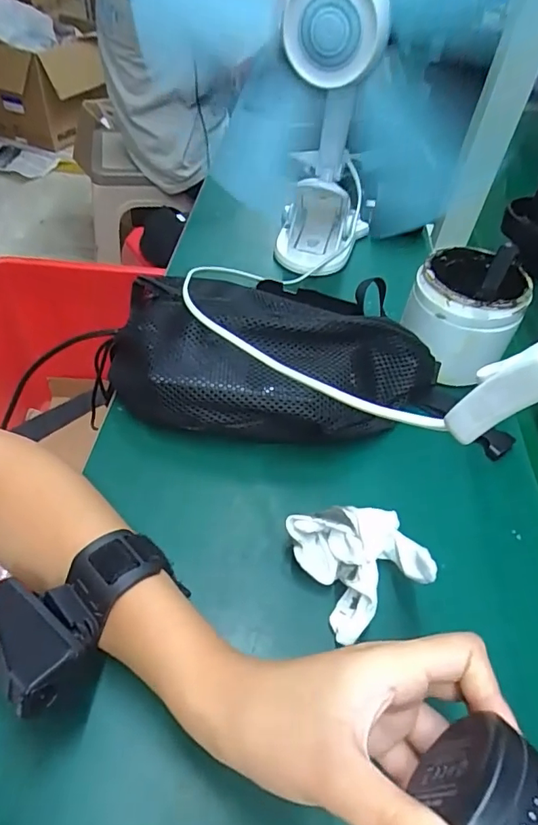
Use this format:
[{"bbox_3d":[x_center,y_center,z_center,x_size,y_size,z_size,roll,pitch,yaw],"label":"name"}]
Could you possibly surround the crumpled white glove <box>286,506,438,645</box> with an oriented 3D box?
[{"bbox_3d":[0.056,0.091,0.320,0.069,0.043,0.074,-18,52,-21],"label":"crumpled white glove"}]

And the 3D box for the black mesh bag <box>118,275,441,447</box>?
[{"bbox_3d":[-0.002,-0.039,0.407,0.269,0.083,0.133,11,47,4],"label":"black mesh bag"}]

